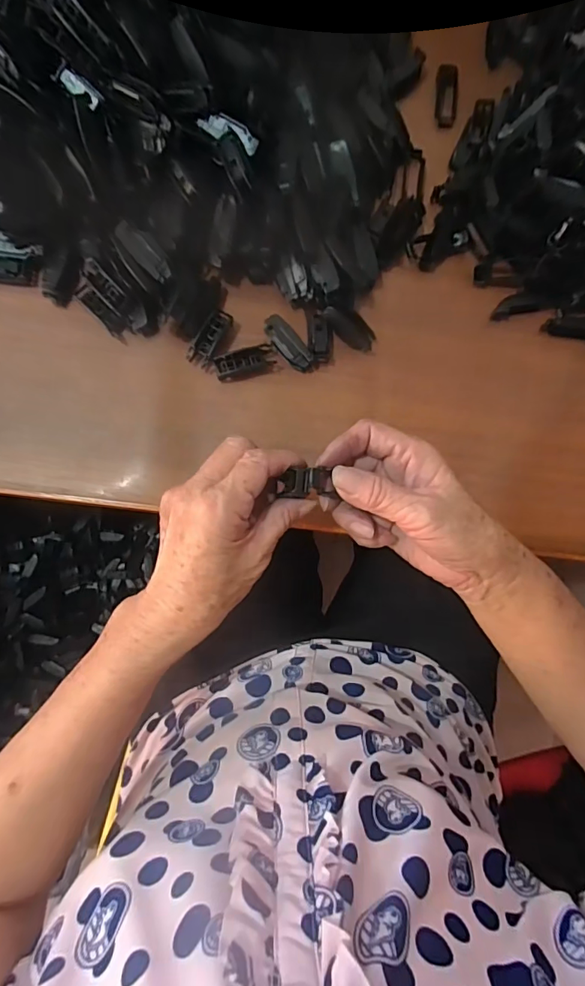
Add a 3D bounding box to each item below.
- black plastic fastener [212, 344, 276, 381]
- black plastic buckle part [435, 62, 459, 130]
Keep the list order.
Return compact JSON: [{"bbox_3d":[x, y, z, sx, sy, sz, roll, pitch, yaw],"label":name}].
[{"bbox_3d":[-0.038,-0.104,0.382,0.047,0.015,0.017,-15,87,-5],"label":"black plastic fastener"},{"bbox_3d":[0.138,-0.354,0.425,0.018,0.008,0.056,3,85,-4],"label":"black plastic buckle part"}]

